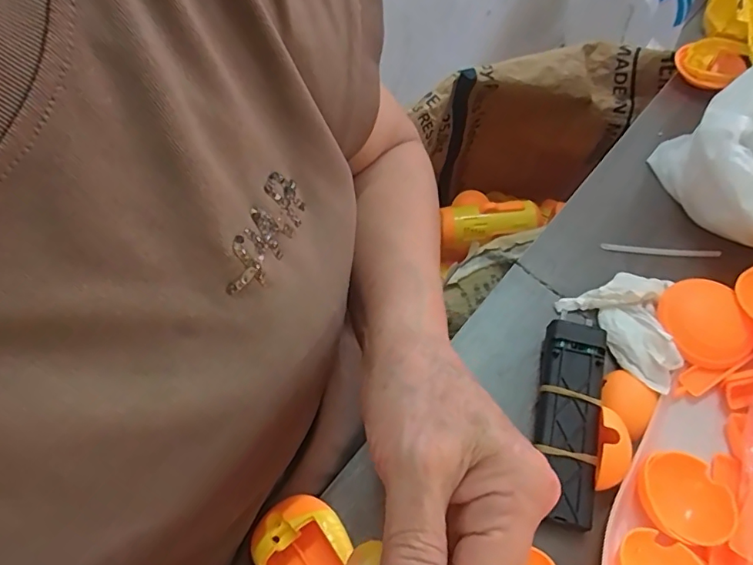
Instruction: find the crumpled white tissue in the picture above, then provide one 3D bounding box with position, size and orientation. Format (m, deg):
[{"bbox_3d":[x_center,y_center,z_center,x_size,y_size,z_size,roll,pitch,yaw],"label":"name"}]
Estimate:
[{"bbox_3d":[0.162,0.022,0.310,0.059,0.017,0.074,-31,62,-15],"label":"crumpled white tissue"}]

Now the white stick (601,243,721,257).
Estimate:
[{"bbox_3d":[0.193,-0.022,0.344,0.074,0.004,0.006,7,59,8],"label":"white stick"}]

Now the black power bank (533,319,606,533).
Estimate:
[{"bbox_3d":[0.105,0.073,0.277,0.032,0.014,0.105,11,60,10],"label":"black power bank"}]

